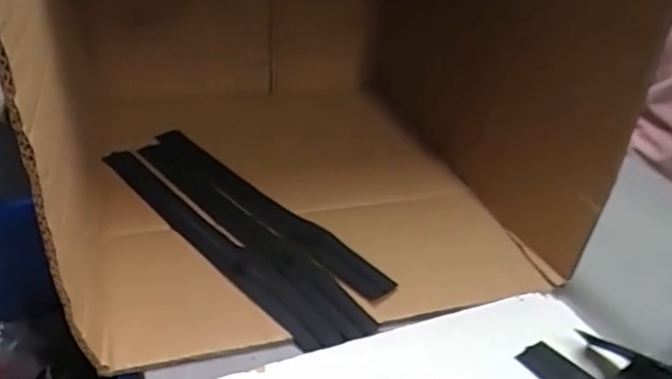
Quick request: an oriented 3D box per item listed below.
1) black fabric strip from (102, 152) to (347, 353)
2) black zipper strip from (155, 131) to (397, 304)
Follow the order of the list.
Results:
[{"bbox_3d":[-0.118,0.041,0.550,0.032,0.009,0.343,-34,47,-28],"label":"black fabric strip"},{"bbox_3d":[-0.076,0.013,0.597,0.035,0.008,0.336,-27,45,-37],"label":"black zipper strip"}]

